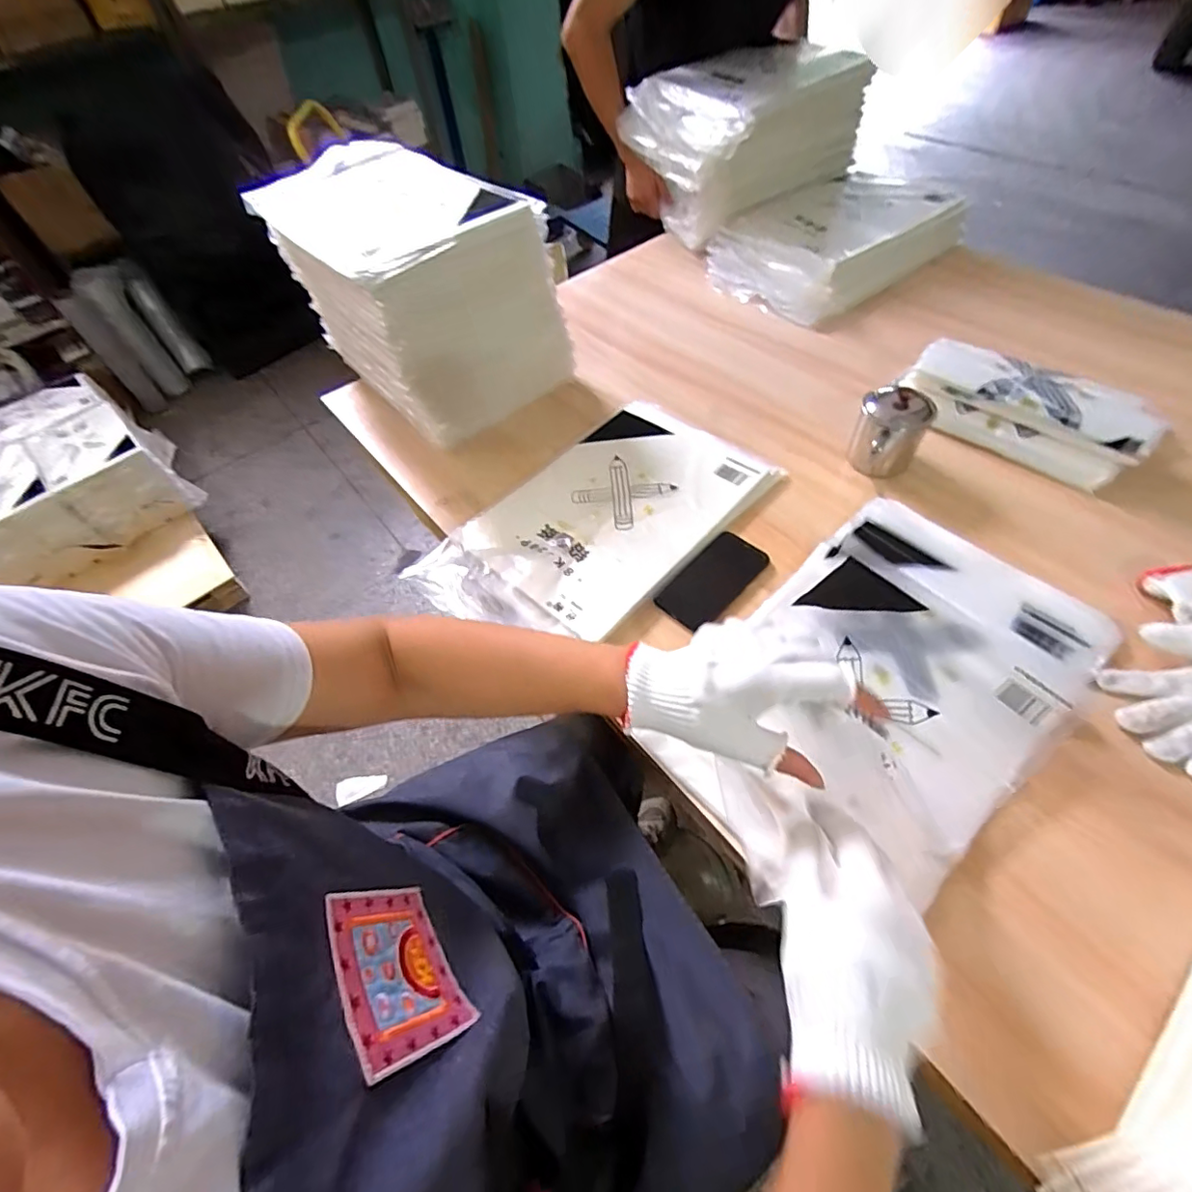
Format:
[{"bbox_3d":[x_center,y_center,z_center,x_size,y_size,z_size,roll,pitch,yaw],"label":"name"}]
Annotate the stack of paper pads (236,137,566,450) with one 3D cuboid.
[{"bbox_3d":[-0.306,-0.515,0.931,0.284,0.261,0.506,-38,60,-19],"label":"stack of paper pads"}]

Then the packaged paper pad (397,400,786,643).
[{"bbox_3d":[0.004,-0.106,0.766,0.471,0.027,0.279,-40,61,-22],"label":"packaged paper pad"}]

